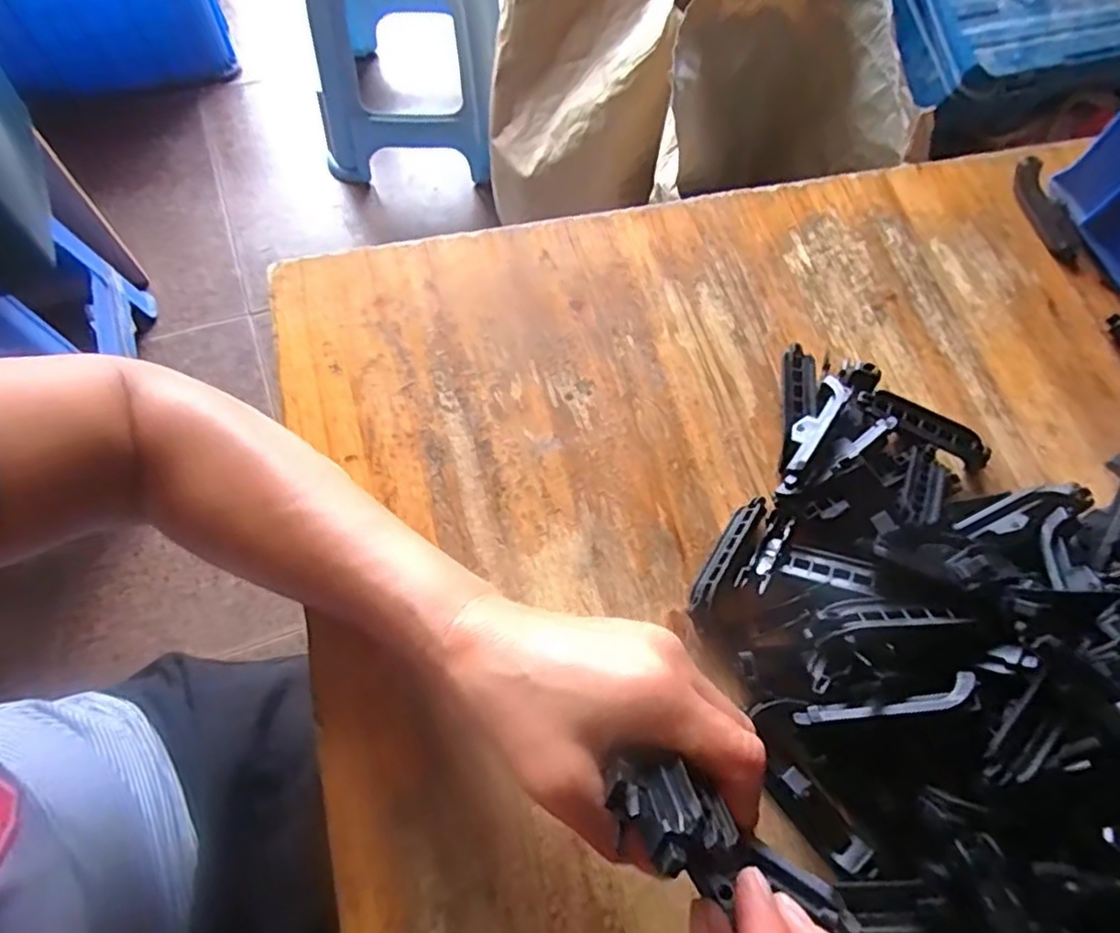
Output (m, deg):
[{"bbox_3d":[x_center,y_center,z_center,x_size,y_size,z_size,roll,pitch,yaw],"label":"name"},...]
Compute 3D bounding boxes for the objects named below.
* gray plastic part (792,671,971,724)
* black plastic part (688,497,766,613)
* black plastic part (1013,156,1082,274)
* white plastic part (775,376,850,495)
[{"bbox_3d":[0.139,0.101,0.275,0.074,0.008,0.011,-13,67,8],"label":"gray plastic part"},{"bbox_3d":[0.083,0.043,0.323,0.011,0.015,0.068,34,70,9],"label":"black plastic part"},{"bbox_3d":[0.322,-0.168,0.425,0.022,0.015,0.082,-12,69,-9],"label":"black plastic part"},{"bbox_3d":[0.131,-0.019,0.336,0.015,0.018,0.074,33,69,9],"label":"white plastic part"}]

